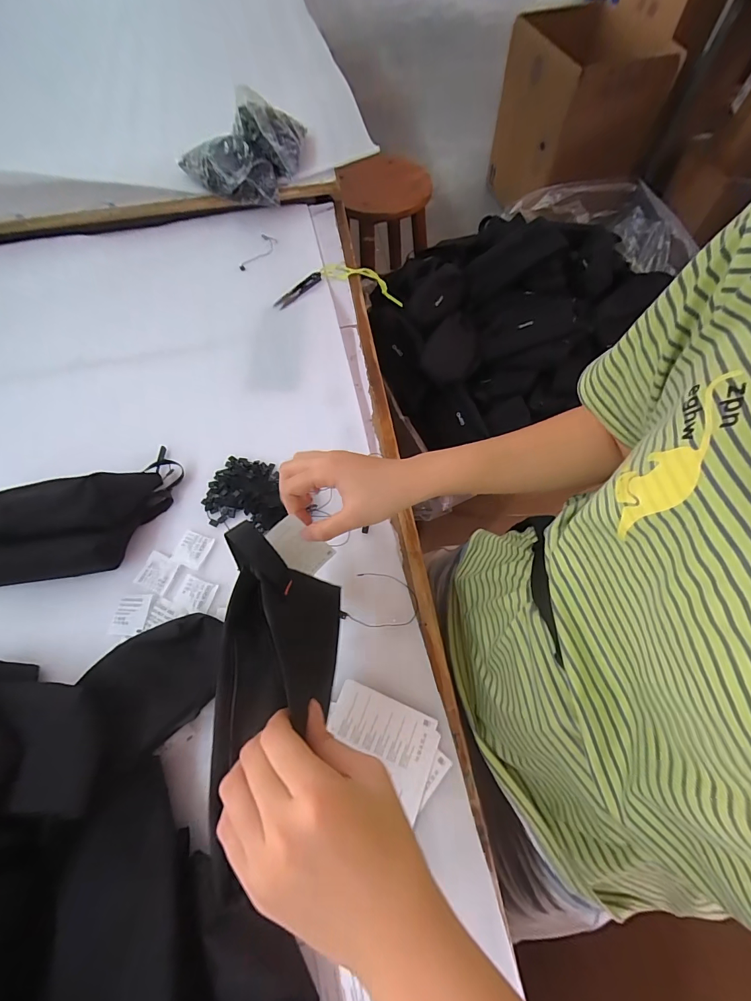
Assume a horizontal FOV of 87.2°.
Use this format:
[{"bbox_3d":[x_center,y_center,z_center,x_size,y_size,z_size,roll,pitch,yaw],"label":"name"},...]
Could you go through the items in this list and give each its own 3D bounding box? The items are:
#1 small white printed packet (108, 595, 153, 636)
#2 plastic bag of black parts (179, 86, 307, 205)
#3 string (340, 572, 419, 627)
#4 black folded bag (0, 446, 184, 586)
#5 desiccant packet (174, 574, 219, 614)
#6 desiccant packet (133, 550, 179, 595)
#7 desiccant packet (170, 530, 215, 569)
[{"bbox_3d":[-0.254,0.118,0.408,0.035,0.004,0.041,1,64,3],"label":"small white printed packet"},{"bbox_3d":[-0.226,-0.598,0.666,0.218,0.103,0.172,-12,64,-4],"label":"plastic bag of black parts"},{"bbox_3d":[0.006,0.104,0.407,0.074,0.004,0.057,15,65,9],"label":"string"},{"bbox_3d":[-0.340,0.016,0.426,0.210,0.071,0.120,-15,64,-6],"label":"black folded bag"},{"bbox_3d":[-0.191,0.100,0.417,0.040,0.004,0.034,16,65,10],"label":"desiccant packet"},{"bbox_3d":[-0.238,0.077,0.429,0.039,0.004,0.037,21,66,12],"label":"desiccant packet"},{"bbox_3d":[-0.206,0.054,0.440,0.042,0.004,0.038,16,65,10],"label":"desiccant packet"}]

